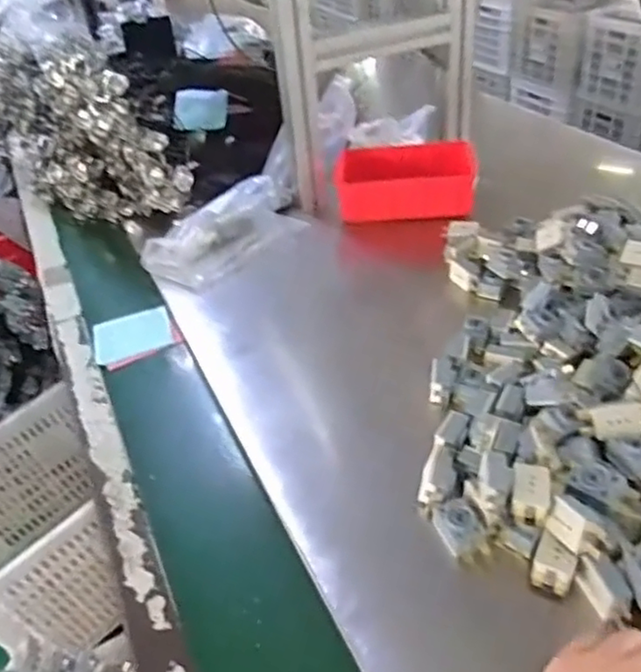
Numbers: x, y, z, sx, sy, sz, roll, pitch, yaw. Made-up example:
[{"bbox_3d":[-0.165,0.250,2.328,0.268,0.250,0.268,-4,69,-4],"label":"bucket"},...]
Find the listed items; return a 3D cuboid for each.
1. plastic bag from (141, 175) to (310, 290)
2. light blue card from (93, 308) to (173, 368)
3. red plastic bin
[{"bbox_3d":[-0.125,-0.150,0.901,0.119,0.068,0.240,21,45,33],"label":"plastic bag"},{"bbox_3d":[-0.228,-0.004,0.784,0.090,0.013,0.092,-15,37,-10],"label":"light blue card"},{"bbox_3d":[0.123,-0.224,0.934,0.195,0.081,0.089,-2,37,7],"label":"red plastic bin"}]

